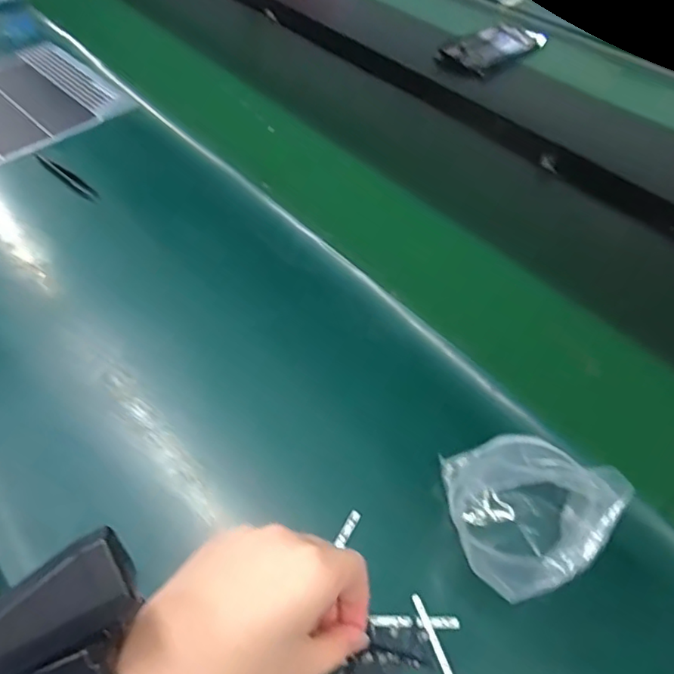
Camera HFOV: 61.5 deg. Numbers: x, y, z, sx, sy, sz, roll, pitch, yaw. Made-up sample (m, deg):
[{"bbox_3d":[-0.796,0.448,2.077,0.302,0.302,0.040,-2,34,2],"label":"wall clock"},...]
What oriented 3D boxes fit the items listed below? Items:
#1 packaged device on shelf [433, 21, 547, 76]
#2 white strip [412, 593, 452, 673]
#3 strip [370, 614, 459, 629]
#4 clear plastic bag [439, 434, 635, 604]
[{"bbox_3d":[0.241,-0.449,0.875,0.172,0.011,0.086,-35,59,-26],"label":"packaged device on shelf"},{"bbox_3d":[0.059,0.182,0.331,0.005,0.004,0.062,-15,52,-13],"label":"white strip"},{"bbox_3d":[0.048,0.171,0.341,0.050,0.005,0.007,3,50,2],"label":"strip"},{"bbox_3d":[0.117,0.108,0.343,0.083,0.073,0.095,-2,50,-3],"label":"clear plastic bag"}]

